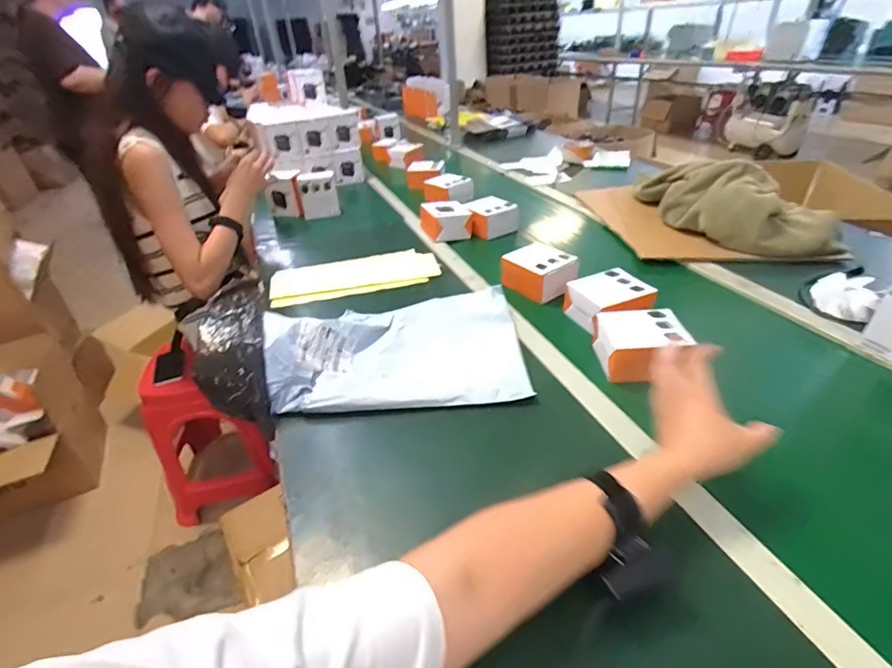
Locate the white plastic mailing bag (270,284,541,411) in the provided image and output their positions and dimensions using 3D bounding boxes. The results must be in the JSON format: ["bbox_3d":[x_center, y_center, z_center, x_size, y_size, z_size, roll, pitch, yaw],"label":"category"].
[{"bbox_3d":[-0.070,0.005,0.713,0.367,0.092,0.247,-5,35,-2],"label":"white plastic mailing bag"}]

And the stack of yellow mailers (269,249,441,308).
[{"bbox_3d":[-0.197,-0.127,1.000,0.348,0.032,0.140,-11,35,-10],"label":"stack of yellow mailers"}]

